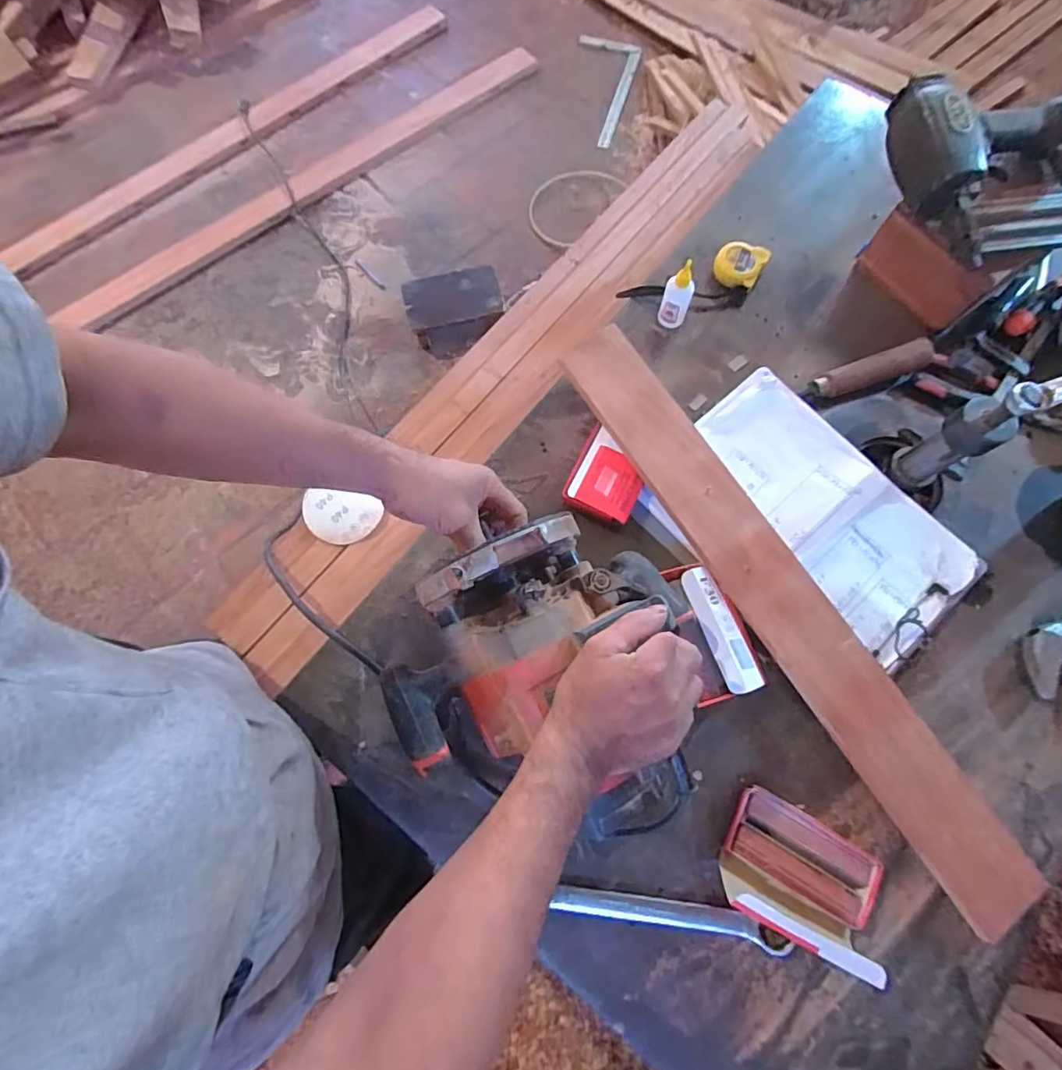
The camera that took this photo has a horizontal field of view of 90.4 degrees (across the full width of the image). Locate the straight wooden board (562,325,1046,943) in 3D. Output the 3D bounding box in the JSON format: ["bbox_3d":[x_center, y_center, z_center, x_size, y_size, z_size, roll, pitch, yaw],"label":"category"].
[{"bbox_3d":[0.244,0.054,0.534,0.081,0.021,0.654,-31,77,-8],"label":"straight wooden board"}]

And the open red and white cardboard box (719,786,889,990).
[{"bbox_3d":[0.241,0.299,0.459,0.131,0.065,0.097,29,75,10],"label":"open red and white cardboard box"}]

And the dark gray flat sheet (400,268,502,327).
[{"bbox_3d":[-0.232,-0.688,1.526,0.295,0.013,0.170,-5,75,12],"label":"dark gray flat sheet"}]

